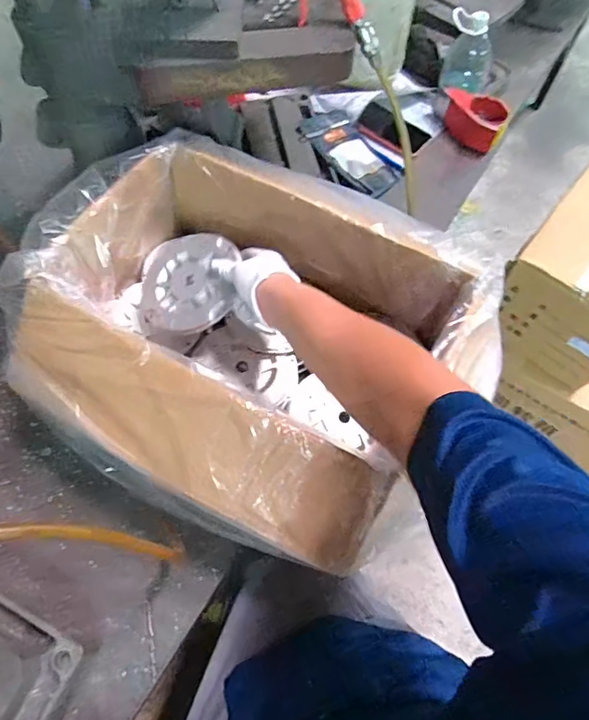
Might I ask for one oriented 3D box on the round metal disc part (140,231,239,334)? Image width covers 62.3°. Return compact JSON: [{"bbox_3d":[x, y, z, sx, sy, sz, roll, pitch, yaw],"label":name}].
[{"bbox_3d":[-0.137,-0.099,0.616,0.136,0.014,0.132,-9,70,16],"label":"round metal disc part"}]

